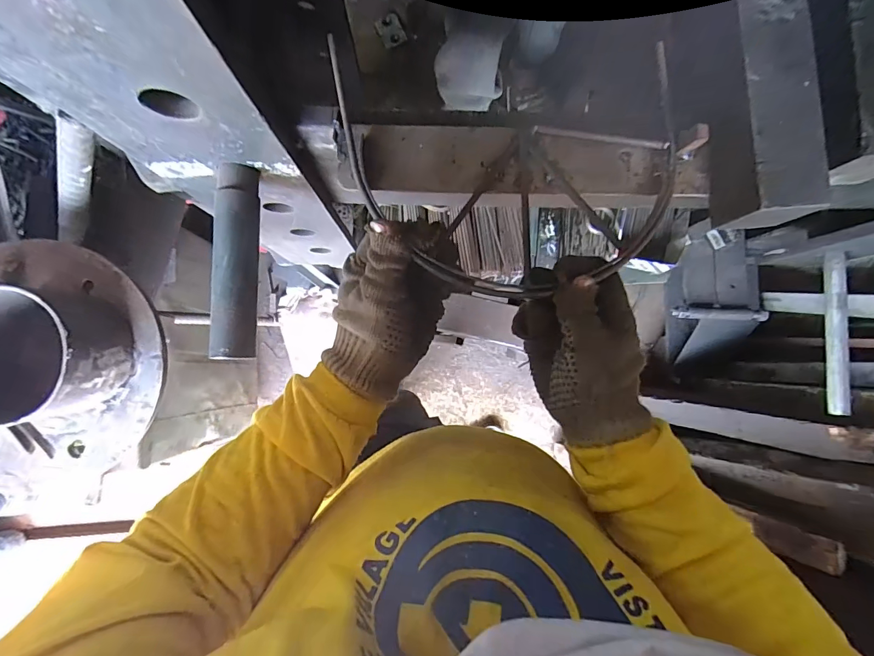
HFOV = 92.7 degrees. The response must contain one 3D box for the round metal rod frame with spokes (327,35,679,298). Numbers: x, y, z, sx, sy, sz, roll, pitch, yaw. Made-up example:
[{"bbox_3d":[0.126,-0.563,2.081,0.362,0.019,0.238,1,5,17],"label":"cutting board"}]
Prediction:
[{"bbox_3d":[0.055,-0.115,0.301,0.249,0.018,0.184,-3,87,-1],"label":"round metal rod frame with spokes"}]

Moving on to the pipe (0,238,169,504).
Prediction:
[{"bbox_3d":[-0.371,0.038,0.374,0.195,0.088,0.236,12,87,0],"label":"pipe"}]

